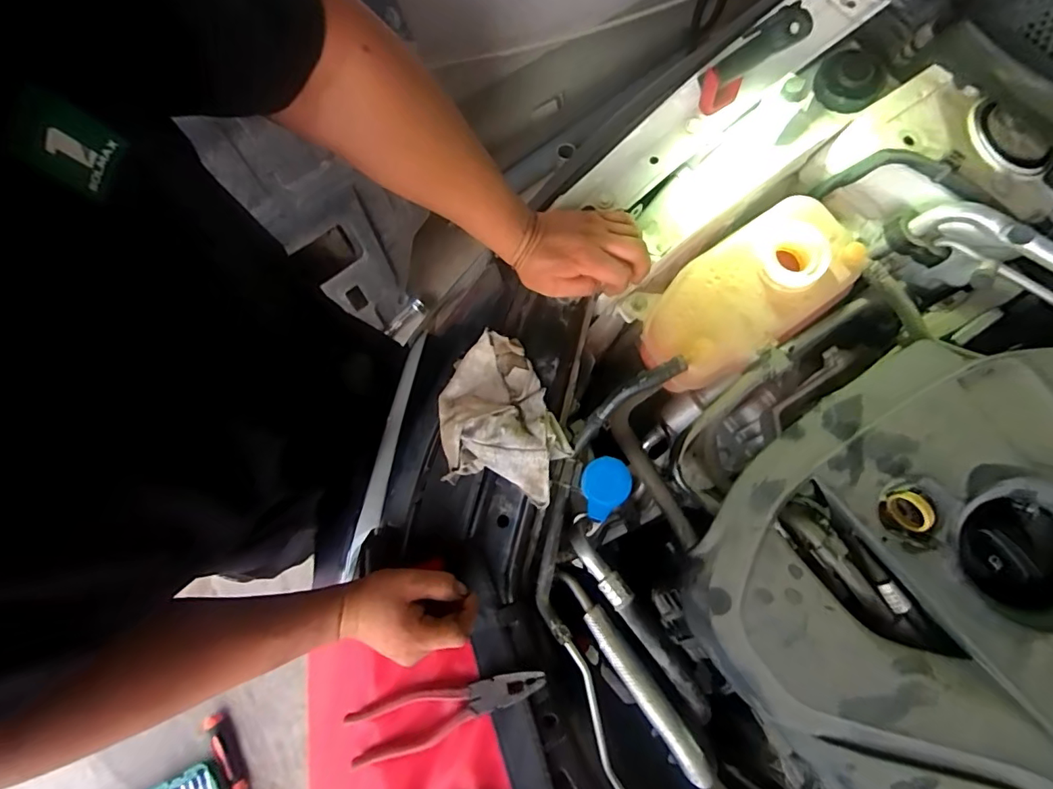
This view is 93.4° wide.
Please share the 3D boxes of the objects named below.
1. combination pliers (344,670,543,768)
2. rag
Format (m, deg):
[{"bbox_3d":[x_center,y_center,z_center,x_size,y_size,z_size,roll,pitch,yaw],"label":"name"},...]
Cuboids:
[{"bbox_3d":[-0.077,0.308,0.486,0.193,0.026,0.048,-15,76,-3],"label":"combination pliers"},{"bbox_3d":[-0.033,0.035,0.519,0.120,0.064,0.170,-25,76,-5],"label":"rag"}]

